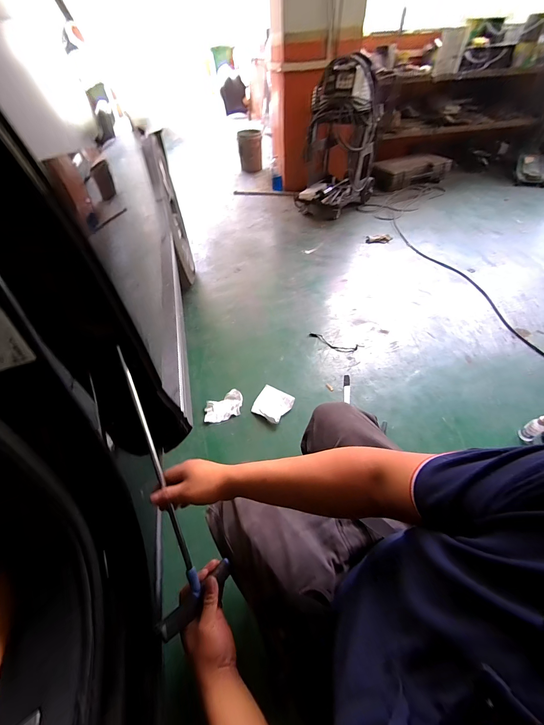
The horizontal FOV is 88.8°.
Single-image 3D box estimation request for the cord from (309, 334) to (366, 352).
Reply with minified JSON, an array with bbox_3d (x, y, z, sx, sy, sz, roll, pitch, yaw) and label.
[{"bbox_3d":[0.306,-0.095,1.356,0.258,0.014,0.071,18,55,18],"label":"cord"}]

